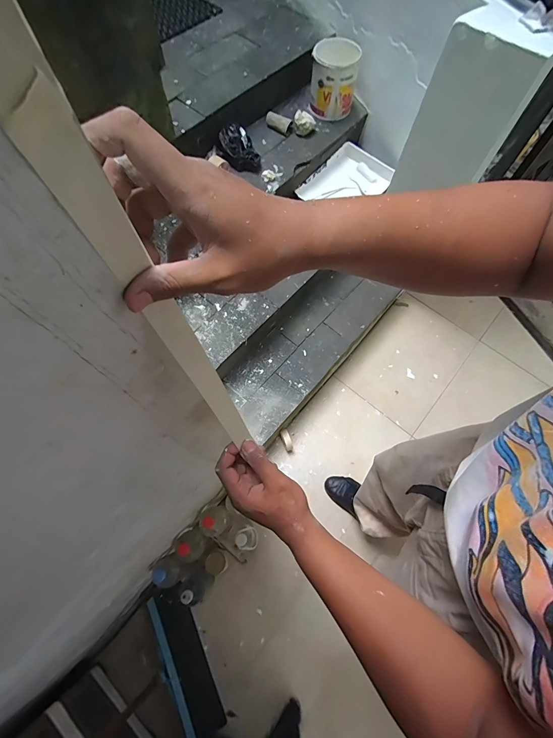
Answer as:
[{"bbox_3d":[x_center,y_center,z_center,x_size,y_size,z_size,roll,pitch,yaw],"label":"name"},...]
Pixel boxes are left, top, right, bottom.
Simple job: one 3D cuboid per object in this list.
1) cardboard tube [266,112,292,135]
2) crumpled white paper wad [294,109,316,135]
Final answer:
[{"bbox_3d":[0.008,-1.015,1.360,0.111,0.053,0.056,32,72,11],"label":"cardboard tube"},{"bbox_3d":[0.116,-0.999,1.347,0.088,0.064,0.064,4,69,1],"label":"crumpled white paper wad"}]

